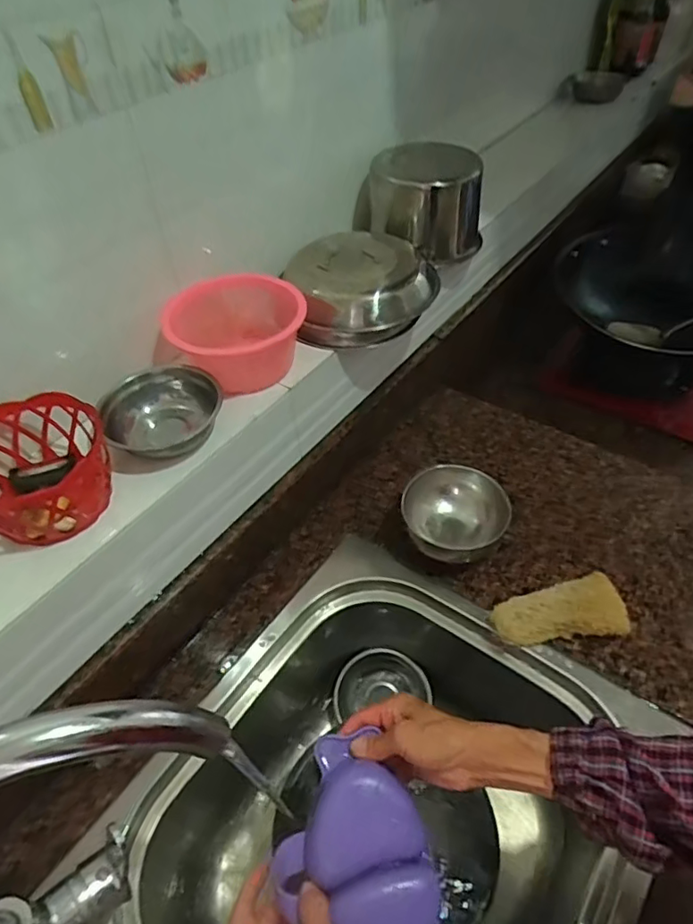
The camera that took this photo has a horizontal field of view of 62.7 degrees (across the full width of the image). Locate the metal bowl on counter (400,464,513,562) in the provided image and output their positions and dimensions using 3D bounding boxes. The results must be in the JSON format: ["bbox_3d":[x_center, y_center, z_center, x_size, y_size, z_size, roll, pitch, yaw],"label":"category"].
[{"bbox_3d":[0.129,0.070,0.691,0.123,0.070,0.110,16,50,19],"label":"metal bowl on counter"}]

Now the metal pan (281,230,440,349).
[{"bbox_3d":[0.022,-0.226,0.709,0.177,0.072,0.159,-6,47,-1],"label":"metal pan"}]

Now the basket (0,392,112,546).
[{"bbox_3d":[-0.278,0.010,0.507,0.121,0.079,0.117,-2,47,3],"label":"basket"}]

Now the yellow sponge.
[{"bbox_3d":[0.230,0.162,0.623,0.136,0.033,0.061,-4,47,1],"label":"yellow sponge"}]

